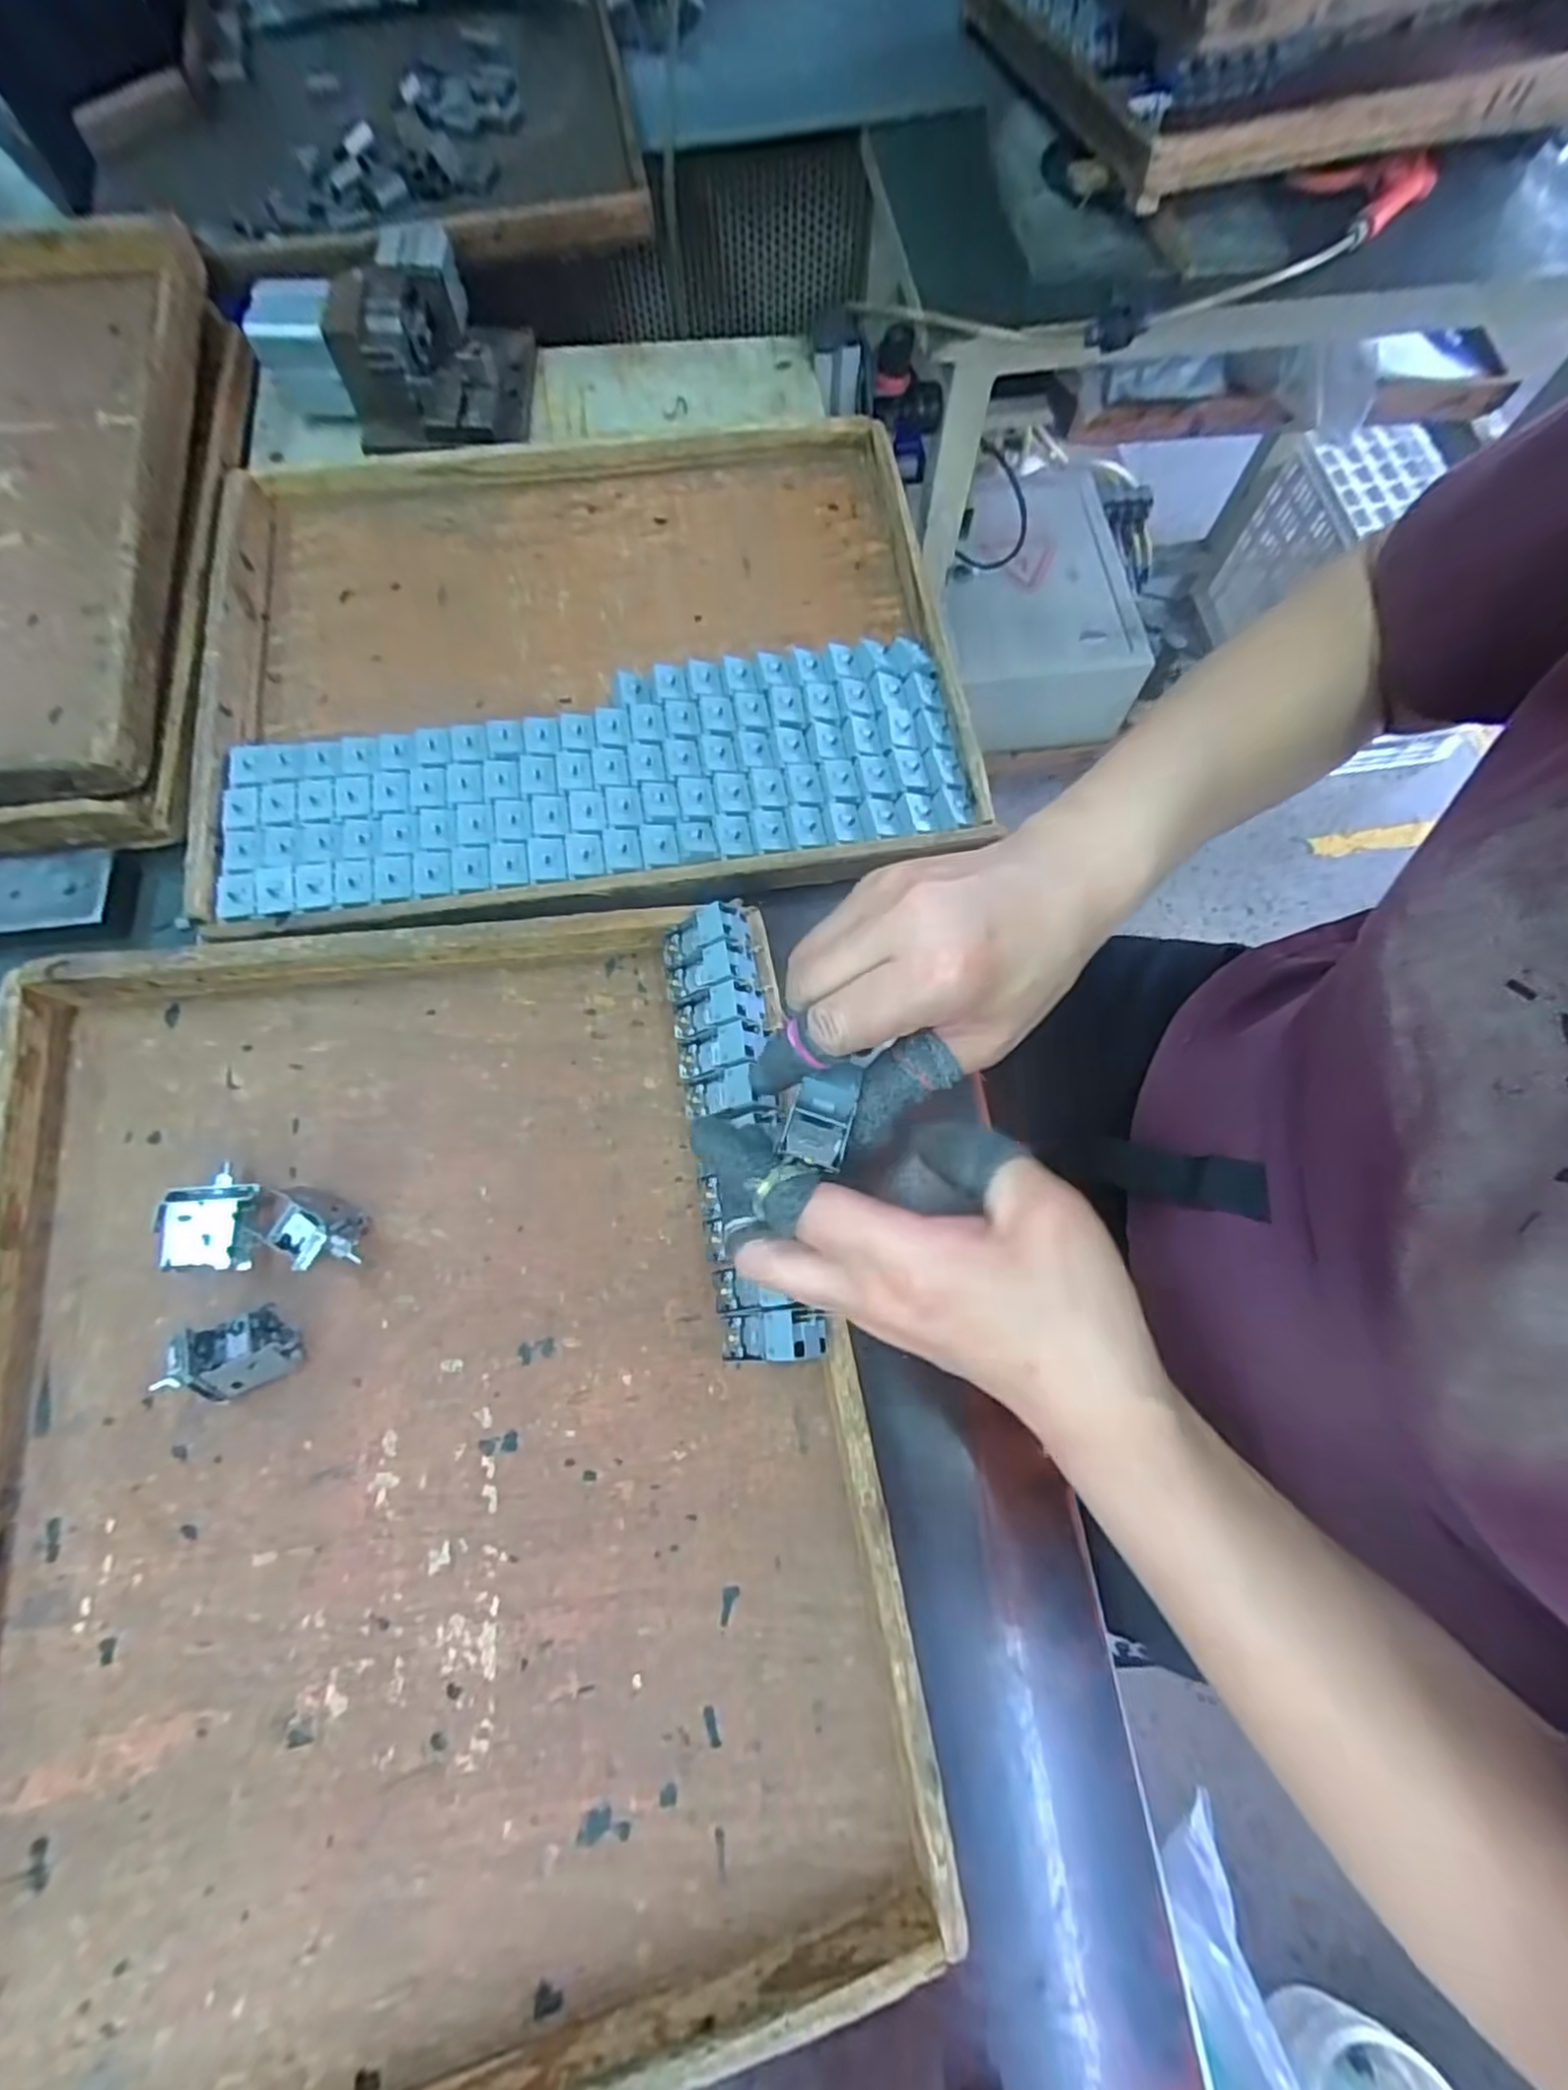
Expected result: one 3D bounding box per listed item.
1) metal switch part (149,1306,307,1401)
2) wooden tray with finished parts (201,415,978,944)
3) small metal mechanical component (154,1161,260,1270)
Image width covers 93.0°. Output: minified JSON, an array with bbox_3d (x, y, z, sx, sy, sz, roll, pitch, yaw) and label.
[{"bbox_3d":[-0.259,0.146,0.348,0.039,0.033,0.034,-29,75,-9],"label":"metal switch part"},{"bbox_3d":[-0.136,-0.286,0.535,0.494,0.040,0.412,-9,73,-4],"label":"wooden tray with finished parts"},{"bbox_3d":[-0.283,0.086,0.368,0.041,0.021,0.047,1,73,-1],"label":"small metal mechanical component"}]

